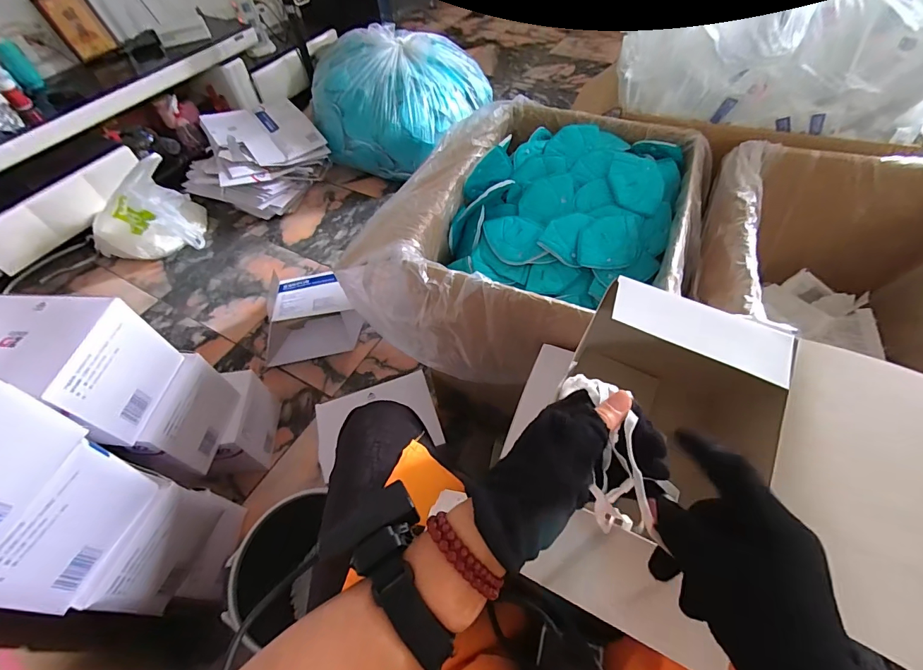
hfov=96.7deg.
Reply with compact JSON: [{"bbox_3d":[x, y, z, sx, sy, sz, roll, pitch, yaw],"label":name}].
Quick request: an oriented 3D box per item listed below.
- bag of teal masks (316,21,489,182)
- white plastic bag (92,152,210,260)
[{"bbox_3d":[-0.259,-0.999,1.710,0.609,0.352,0.650,26,59,21],"label":"bag of teal masks"},{"bbox_3d":[-1.201,-0.446,1.530,0.376,0.281,0.246,-25,56,-14],"label":"white plastic bag"}]

